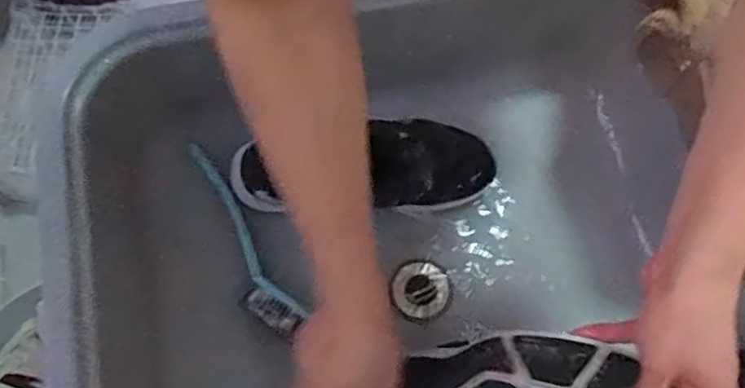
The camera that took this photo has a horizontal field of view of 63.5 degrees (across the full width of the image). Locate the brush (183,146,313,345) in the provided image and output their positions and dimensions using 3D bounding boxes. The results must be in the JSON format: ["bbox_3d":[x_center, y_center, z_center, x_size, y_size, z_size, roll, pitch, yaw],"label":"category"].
[{"bbox_3d":[-0.129,0.047,0.598,0.048,0.029,0.203,-25,91,-11],"label":"brush"}]

